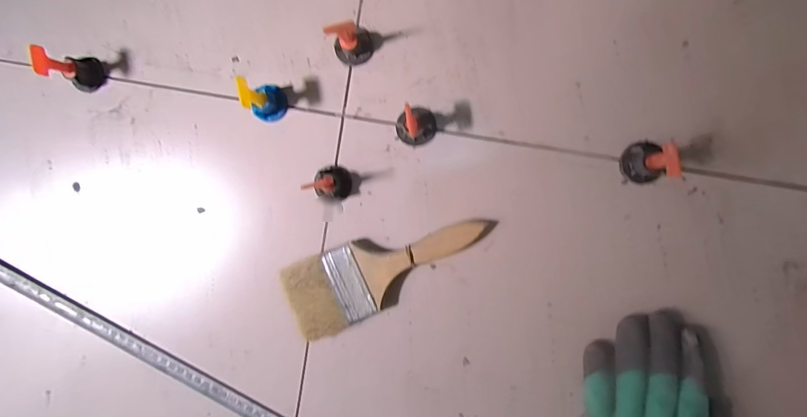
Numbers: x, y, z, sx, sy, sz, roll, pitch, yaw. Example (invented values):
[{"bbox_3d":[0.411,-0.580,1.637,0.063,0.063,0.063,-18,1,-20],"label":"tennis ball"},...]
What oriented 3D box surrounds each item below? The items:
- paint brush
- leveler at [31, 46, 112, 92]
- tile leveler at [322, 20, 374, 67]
[{"bbox_3d":[-0.014,0.054,0.352,0.177,0.028,0.066,-21,91,7],"label":"paint brush"},{"bbox_3d":[-0.305,-0.127,0.363,0.036,0.061,0.032,16,96,5],"label":"leveler"},{"bbox_3d":[-0.044,-0.138,0.329,0.032,0.046,0.026,-37,89,8],"label":"tile leveler"}]

